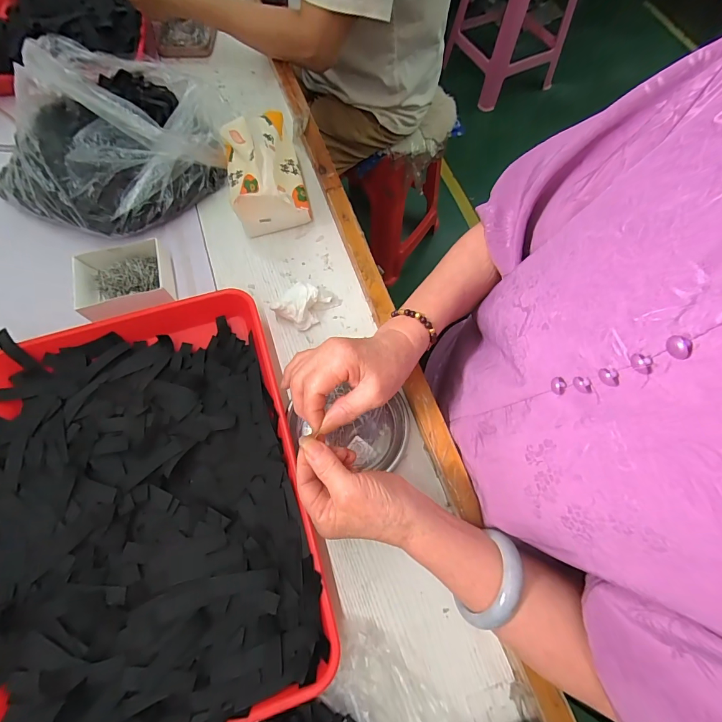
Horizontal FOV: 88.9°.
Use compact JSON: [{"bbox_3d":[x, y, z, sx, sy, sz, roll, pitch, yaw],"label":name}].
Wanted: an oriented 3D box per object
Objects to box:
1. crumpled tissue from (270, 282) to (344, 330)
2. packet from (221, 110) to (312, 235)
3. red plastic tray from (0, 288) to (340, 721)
[{"bbox_3d":[-0.067,-0.072,0.454,0.051,0.026,0.069,42,74,14],"label":"crumpled tissue"},{"bbox_3d":[-0.129,-0.250,0.490,0.097,0.086,0.134,-11,70,-5],"label":"packet"},{"bbox_3d":[-0.211,0.133,0.368,0.298,0.049,0.393,-16,70,-5],"label":"red plastic tray"}]

